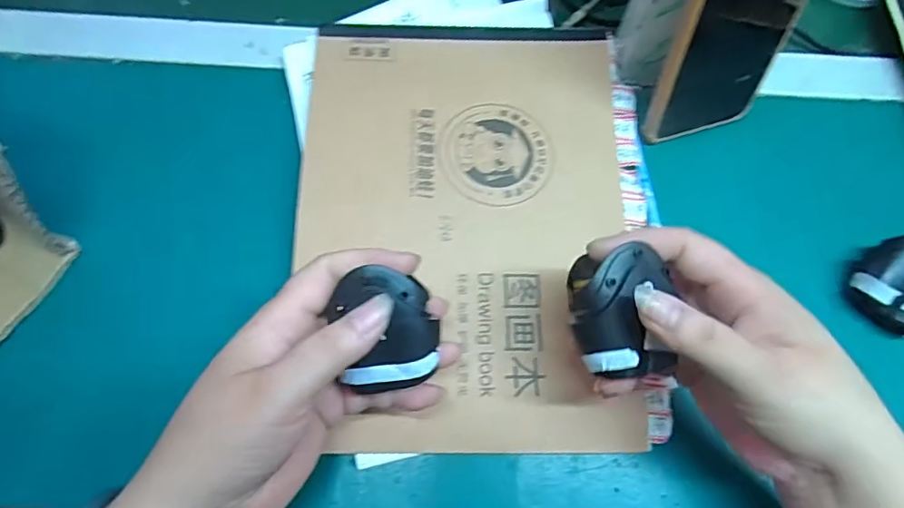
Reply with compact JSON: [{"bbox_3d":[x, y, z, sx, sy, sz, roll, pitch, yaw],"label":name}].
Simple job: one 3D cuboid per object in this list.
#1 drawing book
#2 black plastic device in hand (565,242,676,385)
[{"bbox_3d":[0.008,-0.027,0.351,0.203,0.021,0.285,1,70,-2],"label":"drawing book"},{"bbox_3d":[0.078,0.026,0.248,0.042,0.023,0.051,-5,70,-4],"label":"black plastic device in hand"}]

